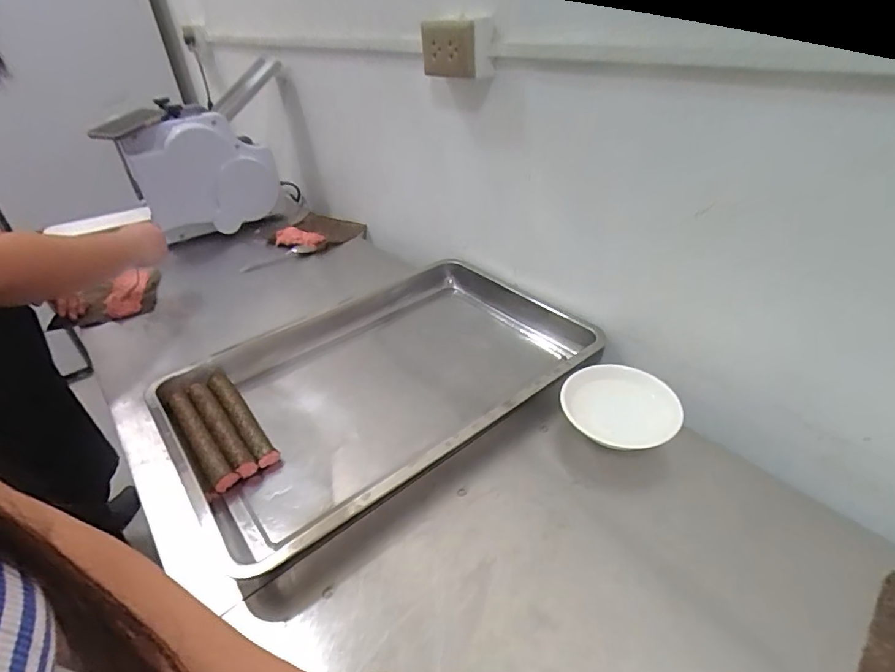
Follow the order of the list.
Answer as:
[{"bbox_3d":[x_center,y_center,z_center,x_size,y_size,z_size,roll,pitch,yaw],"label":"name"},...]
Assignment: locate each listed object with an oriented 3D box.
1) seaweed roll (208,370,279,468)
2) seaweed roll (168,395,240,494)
[{"bbox_3d":[-0.294,0.111,0.674,0.030,0.030,0.218,-29,43,-29],"label":"seaweed roll"},{"bbox_3d":[-0.331,0.141,0.634,0.028,0.033,0.191,-31,44,-31],"label":"seaweed roll"}]

